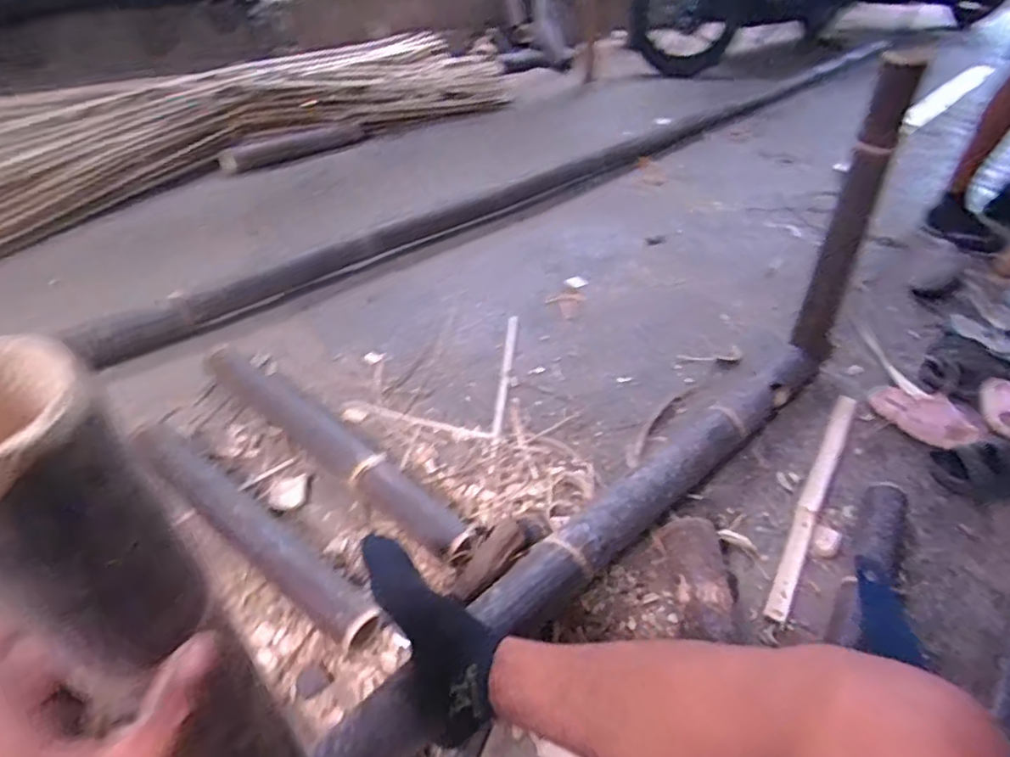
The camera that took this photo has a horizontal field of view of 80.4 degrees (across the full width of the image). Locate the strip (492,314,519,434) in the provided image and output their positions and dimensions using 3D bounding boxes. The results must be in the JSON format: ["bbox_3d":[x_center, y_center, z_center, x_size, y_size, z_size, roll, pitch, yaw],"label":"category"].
[{"bbox_3d":[0.003,-0.014,1.199,0.020,0.009,0.347,12,46,-3],"label":"strip"}]

